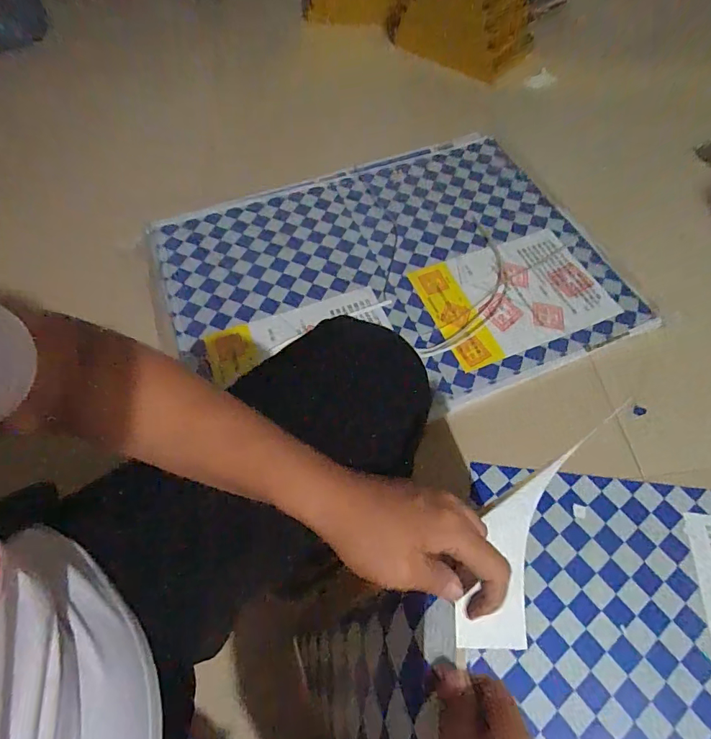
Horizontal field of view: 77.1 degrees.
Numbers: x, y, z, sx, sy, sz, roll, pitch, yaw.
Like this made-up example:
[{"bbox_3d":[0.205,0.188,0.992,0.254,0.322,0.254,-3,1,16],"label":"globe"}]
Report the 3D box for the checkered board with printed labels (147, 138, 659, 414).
[{"bbox_3d":[0.058,-0.219,0.982,0.904,0.023,0.677,-17,63,-9],"label":"checkered board with printed labels"}]

